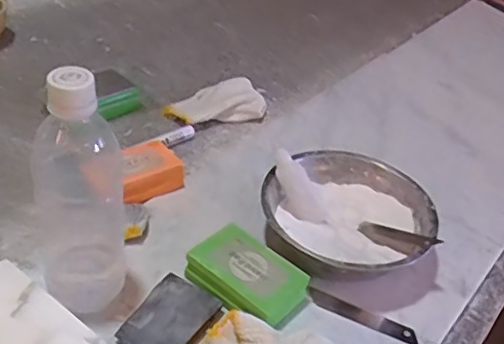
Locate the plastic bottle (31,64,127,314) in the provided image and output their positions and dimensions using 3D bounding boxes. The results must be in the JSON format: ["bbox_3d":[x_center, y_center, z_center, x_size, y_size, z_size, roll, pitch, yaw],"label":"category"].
[{"bbox_3d":[-0.129,0.018,0.456,0.065,0.204,0.057,-6,39,-15],"label":"plastic bottle"}]

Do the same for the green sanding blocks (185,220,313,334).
[{"bbox_3d":[-0.002,0.089,0.519,0.098,0.027,0.061,28,43,26],"label":"green sanding blocks"}]

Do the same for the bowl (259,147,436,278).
[{"bbox_3d":[0.095,0.034,0.598,0.158,0.058,0.158,4,37,-3],"label":"bowl"}]

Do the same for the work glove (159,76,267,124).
[{"bbox_3d":[-0.047,-0.088,0.763,0.124,0.027,0.065,-9,40,-18],"label":"work glove"}]

